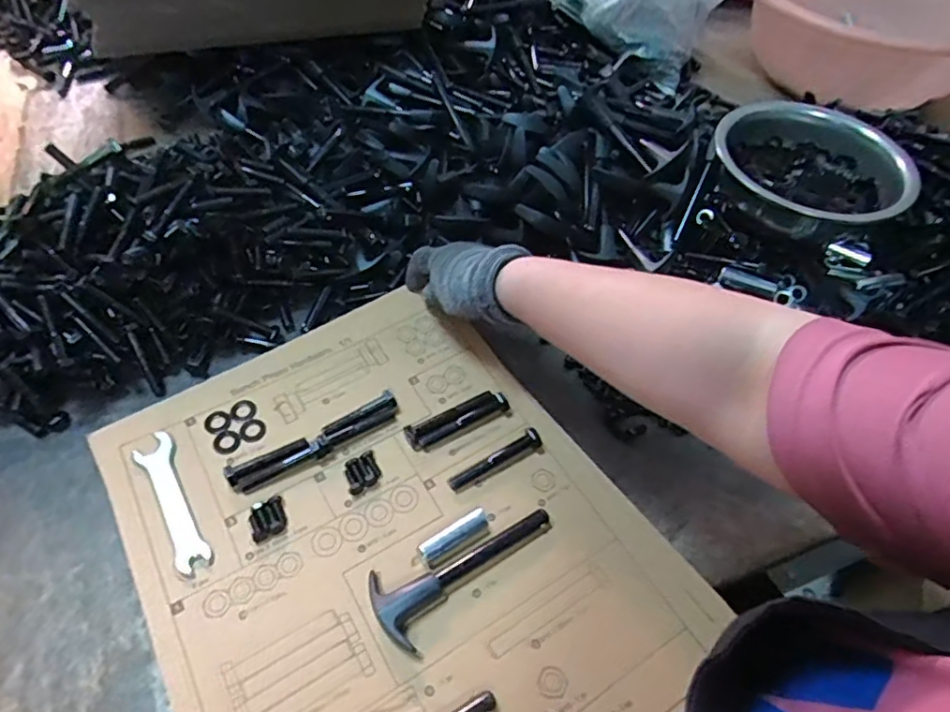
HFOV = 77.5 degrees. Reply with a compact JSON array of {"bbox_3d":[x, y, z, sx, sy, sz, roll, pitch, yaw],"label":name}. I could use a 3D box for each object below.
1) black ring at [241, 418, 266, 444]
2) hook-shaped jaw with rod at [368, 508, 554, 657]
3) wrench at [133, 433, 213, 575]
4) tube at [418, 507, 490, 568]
[{"bbox_3d":[-0.170,0.057,0.453,0.019,0.004,0.020,-34,62,-22],"label":"black ring"},{"bbox_3d":[-0.006,0.136,0.388,0.128,0.019,0.050,-27,59,-22],"label":"hook-shaped jaw with rod"},{"bbox_3d":[-0.212,0.101,0.414,0.025,0.005,0.112,-25,58,-21],"label":"wrench"},{"bbox_3d":[-0.013,0.121,0.400,0.051,0.019,0.020,-24,58,-21],"label":"tube"}]

